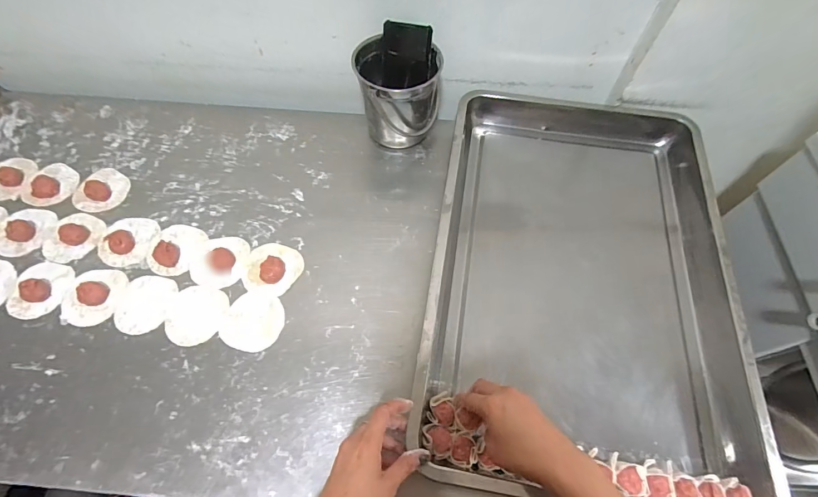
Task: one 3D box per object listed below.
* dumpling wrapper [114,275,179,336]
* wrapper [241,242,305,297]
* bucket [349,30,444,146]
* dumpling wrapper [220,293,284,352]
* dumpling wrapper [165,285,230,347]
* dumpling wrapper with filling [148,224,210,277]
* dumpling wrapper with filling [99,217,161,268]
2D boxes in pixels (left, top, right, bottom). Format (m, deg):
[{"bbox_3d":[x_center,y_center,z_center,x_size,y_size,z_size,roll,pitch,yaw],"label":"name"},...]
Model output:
[{"bbox_3d":[-0.365,0.077,0.542,0.077,0.005,0.082,-2,63,3],"label":"dumpling wrapper"},{"bbox_3d":[-0.195,0.026,0.560,0.079,0.016,0.079,1,63,-2],"label":"wrapper"},{"bbox_3d":[-0.011,-0.255,0.648,0.143,0.134,0.110,-13,63,-8],"label":"bucket"},{"bbox_3d":[-0.210,0.099,0.530,0.079,0.004,0.075,14,63,5],"label":"dumpling wrapper"},{"bbox_3d":[-0.289,0.090,0.532,0.076,0.004,0.080,1,63,-2],"label":"dumpling wrapper"},{"bbox_3d":[-0.348,-0.004,0.574,0.071,0.021,0.081,16,64,5],"label":"dumpling wrapper with filling"},{"bbox_3d":[-0.420,-0.017,0.579,0.076,0.024,0.082,5,63,0],"label":"dumpling wrapper with filling"}]

